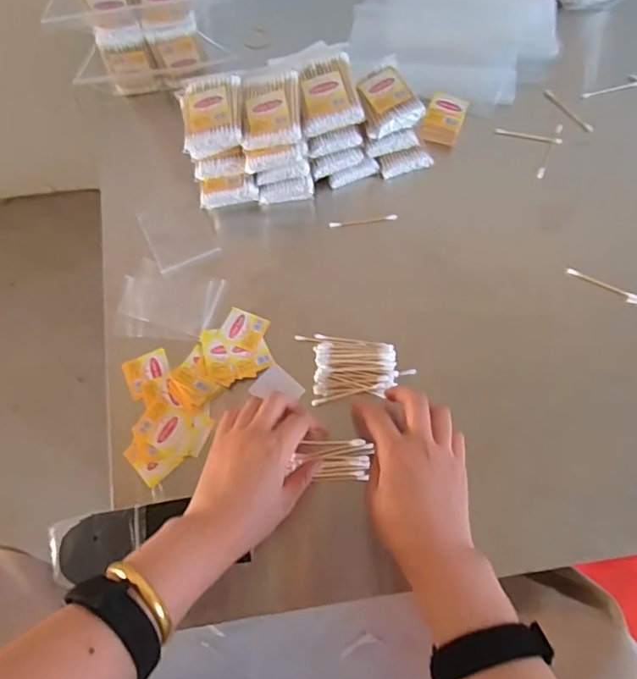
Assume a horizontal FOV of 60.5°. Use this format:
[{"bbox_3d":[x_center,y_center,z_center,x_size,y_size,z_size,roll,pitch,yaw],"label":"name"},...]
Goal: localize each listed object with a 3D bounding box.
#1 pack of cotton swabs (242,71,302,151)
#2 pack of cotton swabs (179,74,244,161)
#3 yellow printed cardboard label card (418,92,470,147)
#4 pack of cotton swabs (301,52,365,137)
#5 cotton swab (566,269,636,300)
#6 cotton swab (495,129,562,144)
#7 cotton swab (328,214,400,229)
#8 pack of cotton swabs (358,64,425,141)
[{"bbox_3d":[-0.045,-0.222,0.526,0.054,0.021,0.070,-3,72,1],"label":"pack of cotton swabs"},{"bbox_3d":[-0.103,-0.217,0.534,0.058,0.028,0.075,-3,72,1],"label":"pack of cotton swabs"},{"bbox_3d":[0.141,-0.246,0.611,0.042,0.019,0.055,18,75,7],"label":"yellow printed cardboard label card"},{"bbox_3d":[0.009,-0.239,0.534,0.058,0.020,0.071,-14,72,-2],"label":"pack of cotton swabs"},{"bbox_3d":[0.290,-0.056,0.558,0.073,0.005,0.007,25,76,9],"label":"cotton swab"},{"bbox_3d":[0.237,-0.229,0.613,0.072,0.004,0.008,14,75,6],"label":"cotton swab"},{"bbox_3d":[0.048,-0.128,0.589,0.073,0.004,0.007,-6,74,0],"label":"cotton swab"},{"bbox_3d":[0.069,-0.247,0.567,0.058,0.025,0.066,-27,73,-7],"label":"pack of cotton swabs"}]

